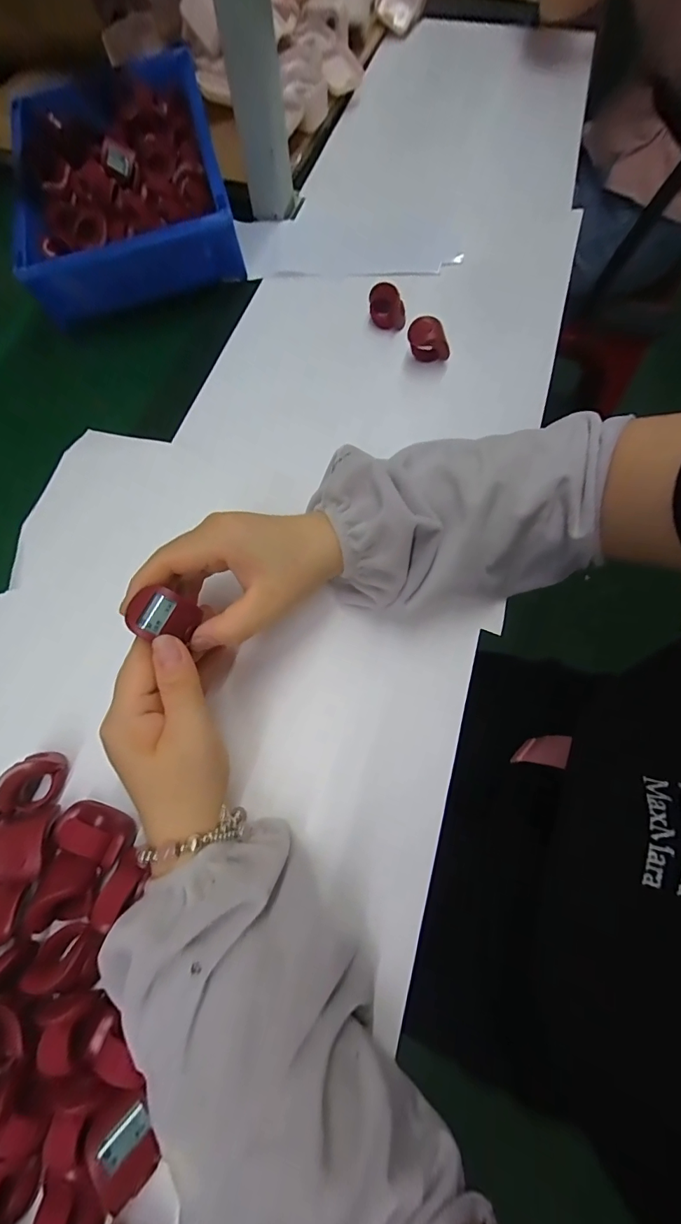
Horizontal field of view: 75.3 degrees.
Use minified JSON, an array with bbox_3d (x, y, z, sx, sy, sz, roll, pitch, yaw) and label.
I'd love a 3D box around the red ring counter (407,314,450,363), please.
[{"bbox_3d":[0.080,-0.247,0.403,0.032,0.035,0.025,-17,69,-4],"label":"red ring counter"}]

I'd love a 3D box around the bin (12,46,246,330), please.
[{"bbox_3d":[-0.248,-0.506,0.508,0.209,0.082,0.376,-14,68,-3],"label":"bin"}]

